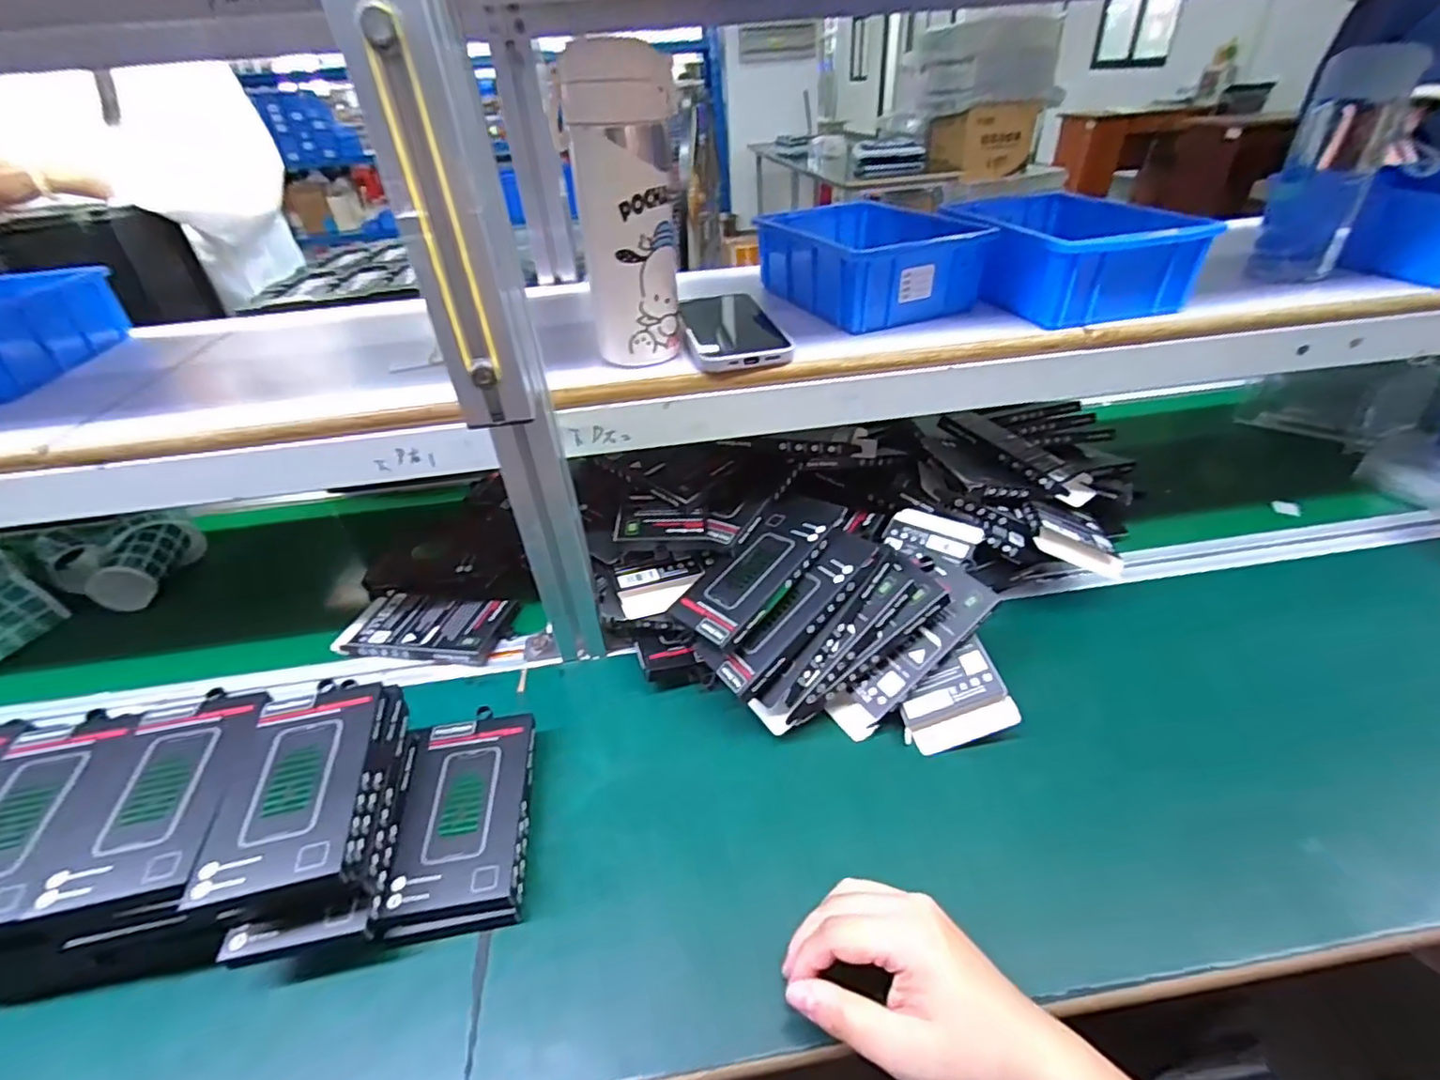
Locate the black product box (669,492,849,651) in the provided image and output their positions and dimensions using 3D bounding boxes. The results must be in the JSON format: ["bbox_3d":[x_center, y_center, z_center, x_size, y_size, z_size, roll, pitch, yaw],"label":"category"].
[{"bbox_3d":[0.033,0.020,0.509,0.154,0.014,0.075,-45,38,-17],"label":"black product box"}]

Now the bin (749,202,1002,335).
[{"bbox_3d":[0.135,-0.255,0.561,0.142,0.059,0.192,-16,38,-15],"label":"bin"}]

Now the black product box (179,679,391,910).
[{"bbox_3d":[-0.258,0.151,0.385,0.077,0.027,0.133,-11,38,-10],"label":"black product box"}]

